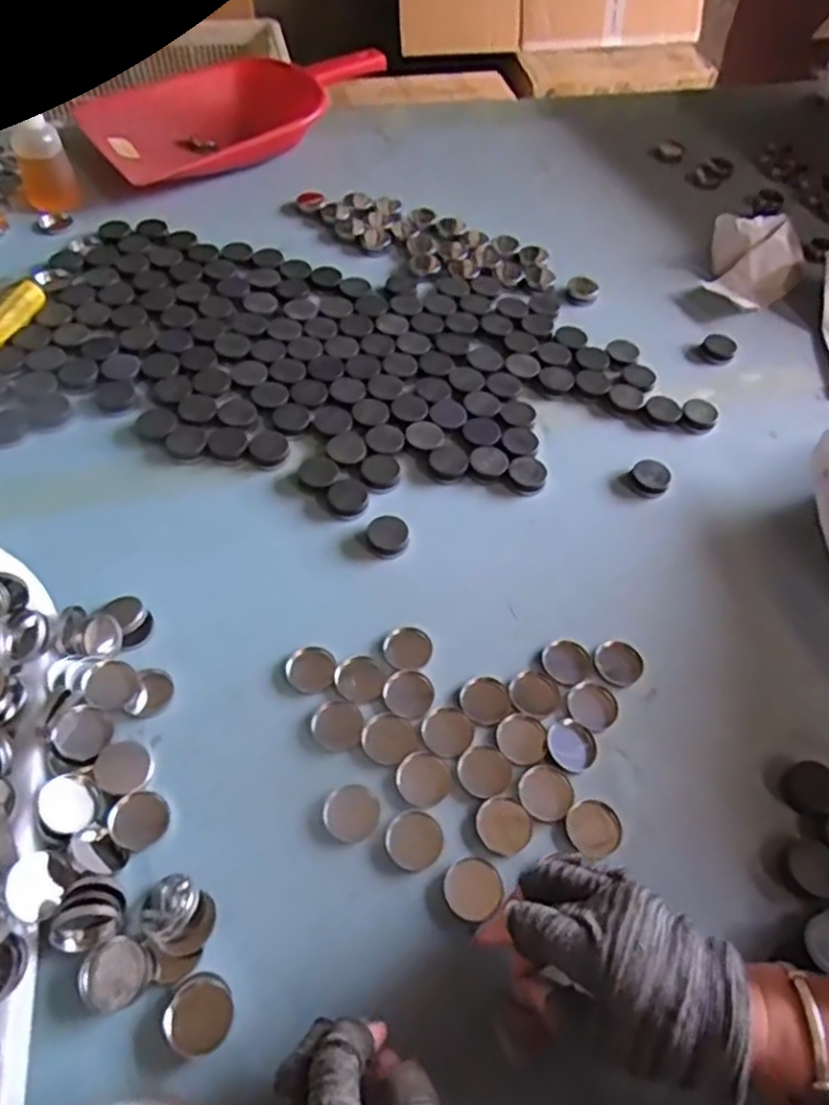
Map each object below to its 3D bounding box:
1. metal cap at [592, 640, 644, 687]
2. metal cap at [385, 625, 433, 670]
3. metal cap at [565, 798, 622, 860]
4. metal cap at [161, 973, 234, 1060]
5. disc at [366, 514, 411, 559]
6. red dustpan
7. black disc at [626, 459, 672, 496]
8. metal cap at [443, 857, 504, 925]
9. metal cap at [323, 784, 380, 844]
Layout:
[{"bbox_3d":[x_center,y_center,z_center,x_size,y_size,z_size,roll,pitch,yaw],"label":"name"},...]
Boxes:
[{"bbox_3d":[0.149,0.079,0.520,0.036,0.011,0.033,2,55,-3],"label":"metal cap"},{"bbox_3d":[-0.005,0.067,0.510,0.033,0.007,0.031,2,55,-3],"label":"metal cap"},{"bbox_3d":[0.113,0.172,0.449,0.034,0.004,0.033,2,55,-3],"label":"metal cap"},{"bbox_3d":[-0.112,0.242,0.375,0.035,0.012,0.035,2,55,-3],"label":"metal cap"},{"bbox_3d":[-0.021,-0.014,0.567,0.033,0.008,0.038,10,55,2],"label":"disc"},{"bbox_3d":[-0.216,-0.564,0.899,0.369,0.069,0.187,-22,59,-19],"label":"red dustpan"},{"bbox_3d":[0.203,-0.065,0.619,0.034,0.009,0.036,2,55,-3],"label":"black disc"},{"bbox_3d":[0.035,0.196,0.417,0.033,0.009,0.033,2,55,-3],"label":"metal cap"},{"bbox_3d":[-0.039,0.160,0.442,0.033,0.006,0.032,-4,55,-8],"label":"metal cap"}]

